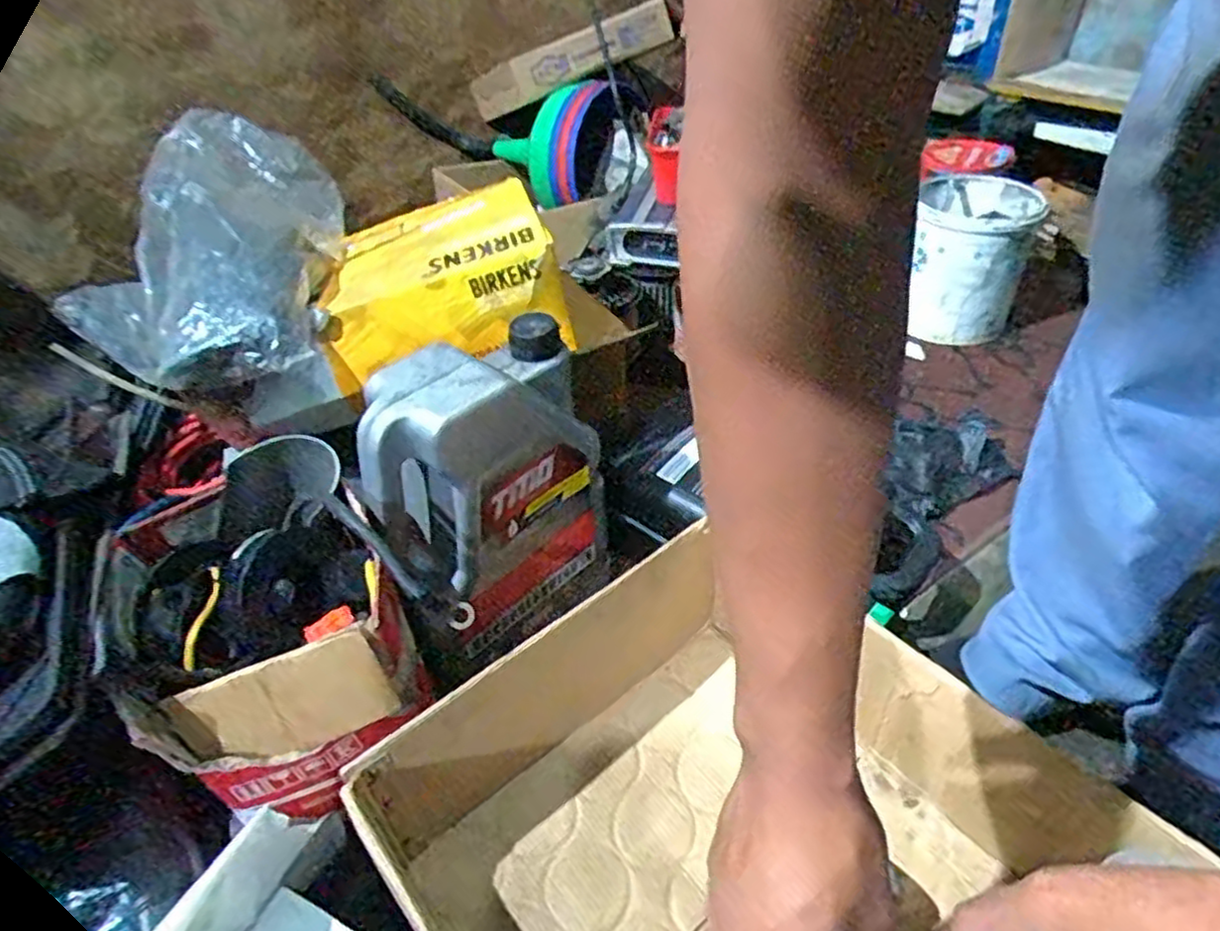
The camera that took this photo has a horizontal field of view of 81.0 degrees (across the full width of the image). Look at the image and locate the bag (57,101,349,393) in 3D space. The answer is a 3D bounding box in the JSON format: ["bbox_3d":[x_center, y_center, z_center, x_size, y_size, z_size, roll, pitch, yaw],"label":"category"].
[{"bbox_3d":[-0.365,-0.231,0.681,0.161,0.128,0.366,-9,40,-6],"label":"bag"}]

